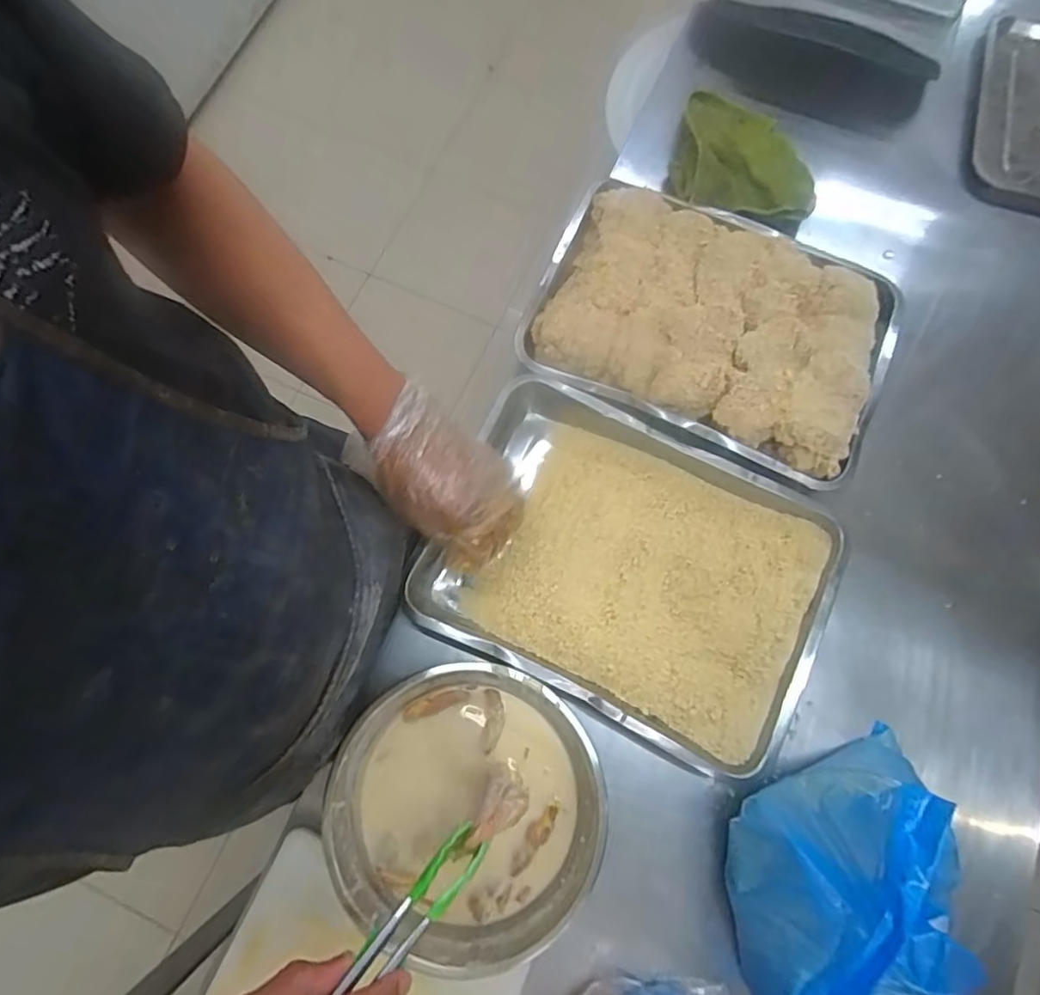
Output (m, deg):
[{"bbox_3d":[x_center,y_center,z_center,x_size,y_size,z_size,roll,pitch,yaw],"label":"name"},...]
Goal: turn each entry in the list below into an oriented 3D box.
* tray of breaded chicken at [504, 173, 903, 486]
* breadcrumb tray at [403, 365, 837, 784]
[{"bbox_3d":[0.214,-0.193,0.657,0.385,0.059,0.271,23,75,6],"label":"tray of breaded chicken"},{"bbox_3d":[0.109,0.070,0.599,0.374,0.048,0.275,25,76,6],"label":"breadcrumb tray"}]

